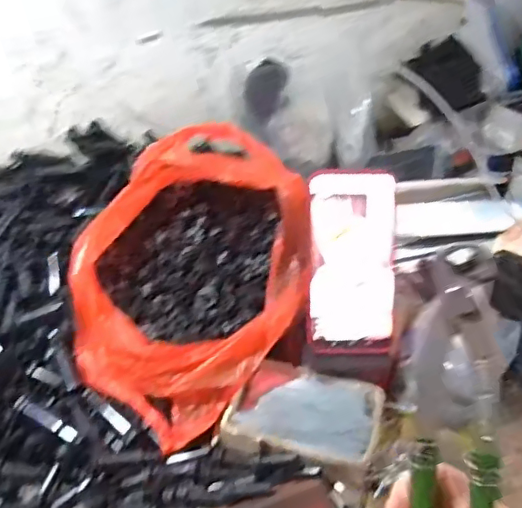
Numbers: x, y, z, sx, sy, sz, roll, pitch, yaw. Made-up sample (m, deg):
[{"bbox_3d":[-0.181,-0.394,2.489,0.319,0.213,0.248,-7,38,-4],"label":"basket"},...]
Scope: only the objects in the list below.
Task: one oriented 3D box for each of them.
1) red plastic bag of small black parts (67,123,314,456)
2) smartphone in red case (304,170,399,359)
[{"bbox_3d":[-0.072,0.011,0.544,0.225,0.153,0.230,32,48,31],"label":"red plastic bag of small black parts"},{"bbox_3d":[0.082,0.007,0.511,0.076,0.164,0.014,1,1,-1],"label":"smartphone in red case"}]

